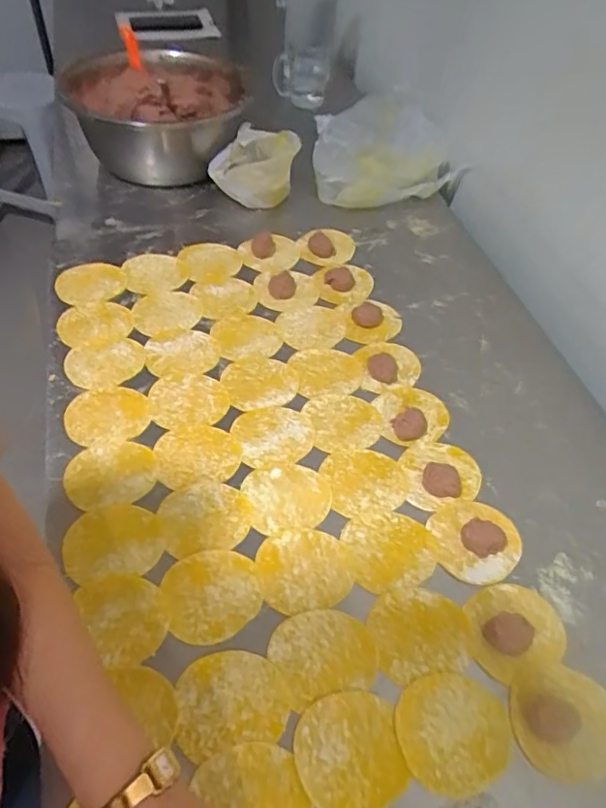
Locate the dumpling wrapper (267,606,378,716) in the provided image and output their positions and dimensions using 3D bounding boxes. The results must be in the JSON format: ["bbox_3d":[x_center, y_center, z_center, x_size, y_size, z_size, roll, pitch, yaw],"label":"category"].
[{"bbox_3d":[0.018,0.202,0.467,0.085,0.004,0.068,-11,53,-13],"label":"dumpling wrapper"}]

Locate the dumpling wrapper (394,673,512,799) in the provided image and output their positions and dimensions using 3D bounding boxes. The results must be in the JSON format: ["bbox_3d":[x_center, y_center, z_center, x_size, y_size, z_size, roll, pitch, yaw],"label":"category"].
[{"bbox_3d":[0.115,0.249,0.435,0.089,0.004,0.079,-22,56,-21],"label":"dumpling wrapper"}]

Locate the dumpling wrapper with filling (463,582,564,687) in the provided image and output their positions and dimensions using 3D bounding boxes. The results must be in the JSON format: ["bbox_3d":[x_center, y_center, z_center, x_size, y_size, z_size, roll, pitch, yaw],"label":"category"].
[{"bbox_3d":[0.180,0.187,0.483,0.088,0.015,0.072,-14,54,-16],"label":"dumpling wrapper with filling"}]

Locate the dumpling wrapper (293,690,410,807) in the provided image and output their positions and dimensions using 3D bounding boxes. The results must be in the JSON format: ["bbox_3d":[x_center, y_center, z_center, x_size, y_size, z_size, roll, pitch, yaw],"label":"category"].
[{"bbox_3d":[0.034,0.259,0.423,0.078,0.004,0.079,-5,52,-9],"label":"dumpling wrapper"}]

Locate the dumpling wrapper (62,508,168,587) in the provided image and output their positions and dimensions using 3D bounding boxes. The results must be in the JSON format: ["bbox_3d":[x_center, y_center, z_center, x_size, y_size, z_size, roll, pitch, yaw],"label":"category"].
[{"bbox_3d":[-0.171,0.124,0.515,0.086,0.004,0.070,-9,52,-12],"label":"dumpling wrapper"}]

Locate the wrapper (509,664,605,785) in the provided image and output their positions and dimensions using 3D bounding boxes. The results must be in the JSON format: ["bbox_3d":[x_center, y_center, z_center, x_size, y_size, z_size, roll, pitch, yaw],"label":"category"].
[{"bbox_3d":[0.206,0.243,0.439,0.088,0.016,0.077,-13,53,-15],"label":"wrapper"}]

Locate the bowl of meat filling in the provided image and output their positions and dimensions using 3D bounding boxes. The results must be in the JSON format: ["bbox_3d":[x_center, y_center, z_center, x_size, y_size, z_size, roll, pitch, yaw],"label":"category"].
[{"bbox_3d":[-0.257,-0.494,0.954,0.297,0.136,0.309,2,51,-3],"label":"bowl of meat filling"}]

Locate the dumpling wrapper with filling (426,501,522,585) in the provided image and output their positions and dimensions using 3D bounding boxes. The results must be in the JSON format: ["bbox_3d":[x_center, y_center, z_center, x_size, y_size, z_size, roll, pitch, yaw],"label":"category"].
[{"bbox_3d":[0.163,0.125,0.534,0.078,0.014,0.080,2,51,-3],"label":"dumpling wrapper with filling"}]

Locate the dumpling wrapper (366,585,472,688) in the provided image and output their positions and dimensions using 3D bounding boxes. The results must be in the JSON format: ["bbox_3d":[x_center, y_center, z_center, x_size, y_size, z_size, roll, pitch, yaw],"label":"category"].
[{"bbox_3d":[0.099,0.193,0.484,0.081,0.005,0.072,-6,52,-10],"label":"dumpling wrapper"}]

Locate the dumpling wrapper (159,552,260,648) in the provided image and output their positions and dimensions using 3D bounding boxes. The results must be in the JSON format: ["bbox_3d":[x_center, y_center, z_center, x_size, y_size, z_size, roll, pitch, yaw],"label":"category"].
[{"bbox_3d":[-0.078,0.165,0.494,0.081,0.004,0.078,2,51,-3],"label":"dumpling wrapper"}]

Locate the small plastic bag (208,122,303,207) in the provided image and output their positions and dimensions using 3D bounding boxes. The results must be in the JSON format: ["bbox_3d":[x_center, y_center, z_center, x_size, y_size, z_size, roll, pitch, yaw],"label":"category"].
[{"bbox_3d":[-0.073,-0.365,0.881,0.124,0.095,0.074,24,53,14],"label":"small plastic bag"}]

